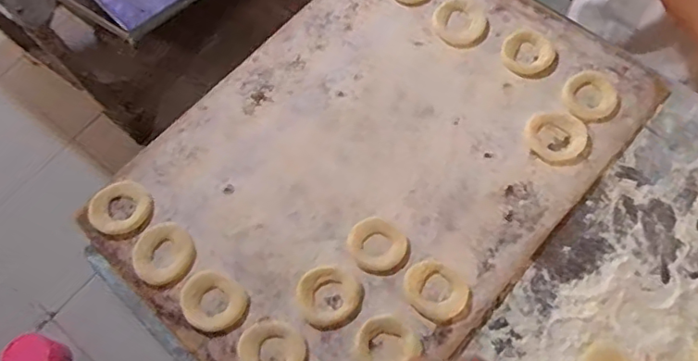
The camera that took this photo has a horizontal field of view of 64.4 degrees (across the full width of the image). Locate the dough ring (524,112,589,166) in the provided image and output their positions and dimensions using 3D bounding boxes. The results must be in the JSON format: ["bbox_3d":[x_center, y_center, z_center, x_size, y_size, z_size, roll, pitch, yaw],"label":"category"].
[{"bbox_3d":[0.240,-0.052,0.641,0.065,0.009,0.062,-2,66,4],"label":"dough ring"}]

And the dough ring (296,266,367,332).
[{"bbox_3d":[-0.022,0.126,0.597,0.066,0.008,0.070,-2,66,4],"label":"dough ring"}]

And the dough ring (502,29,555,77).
[{"bbox_3d":[0.221,-0.158,0.688,0.062,0.007,0.064,-2,66,4],"label":"dough ring"}]

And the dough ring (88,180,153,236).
[{"bbox_3d":[-0.268,0.032,0.652,0.066,0.013,0.066,-2,66,4],"label":"dough ring"}]

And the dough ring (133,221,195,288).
[{"bbox_3d":[-0.206,0.082,0.617,0.065,0.020,0.069,-2,66,4],"label":"dough ring"}]

